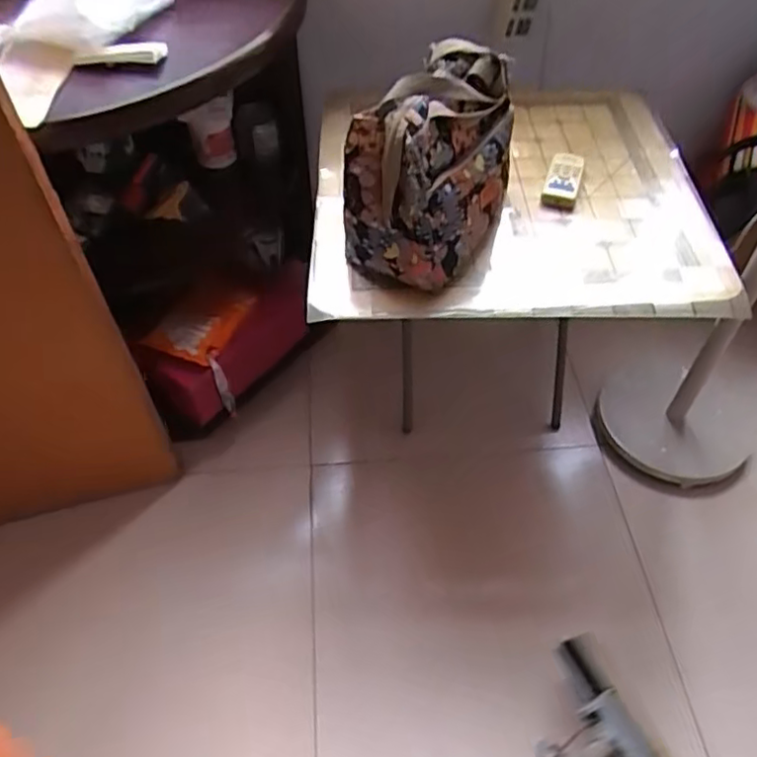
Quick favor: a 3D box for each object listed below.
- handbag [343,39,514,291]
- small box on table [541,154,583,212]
[{"bbox_3d":[0.078,-0.278,0.883,0.167,0.239,0.235,23,55,18],"label":"handbag"},{"bbox_3d":[0.297,-0.319,1.041,0.054,0.025,0.122,13,55,10],"label":"small box on table"}]

